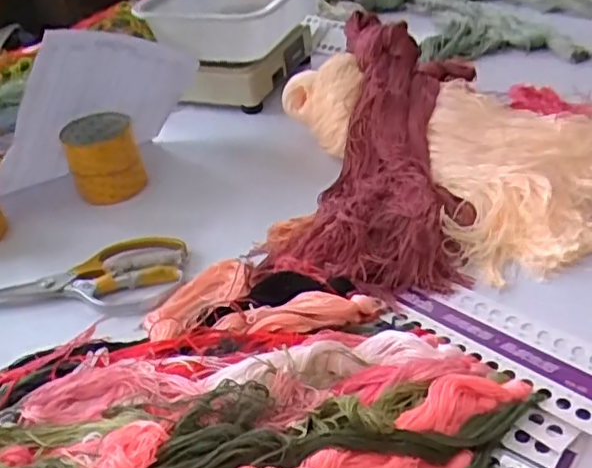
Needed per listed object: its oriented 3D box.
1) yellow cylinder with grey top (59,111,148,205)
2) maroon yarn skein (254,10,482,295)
[{"bbox_3d":[-0.225,-0.090,0.728,0.082,0.075,0.078,-20,38,-16],"label":"yellow cylinder with grey top"},{"bbox_3d":[0.093,-0.095,0.671,0.176,0.073,0.406,4,48,12],"label":"maroon yarn skein"}]

